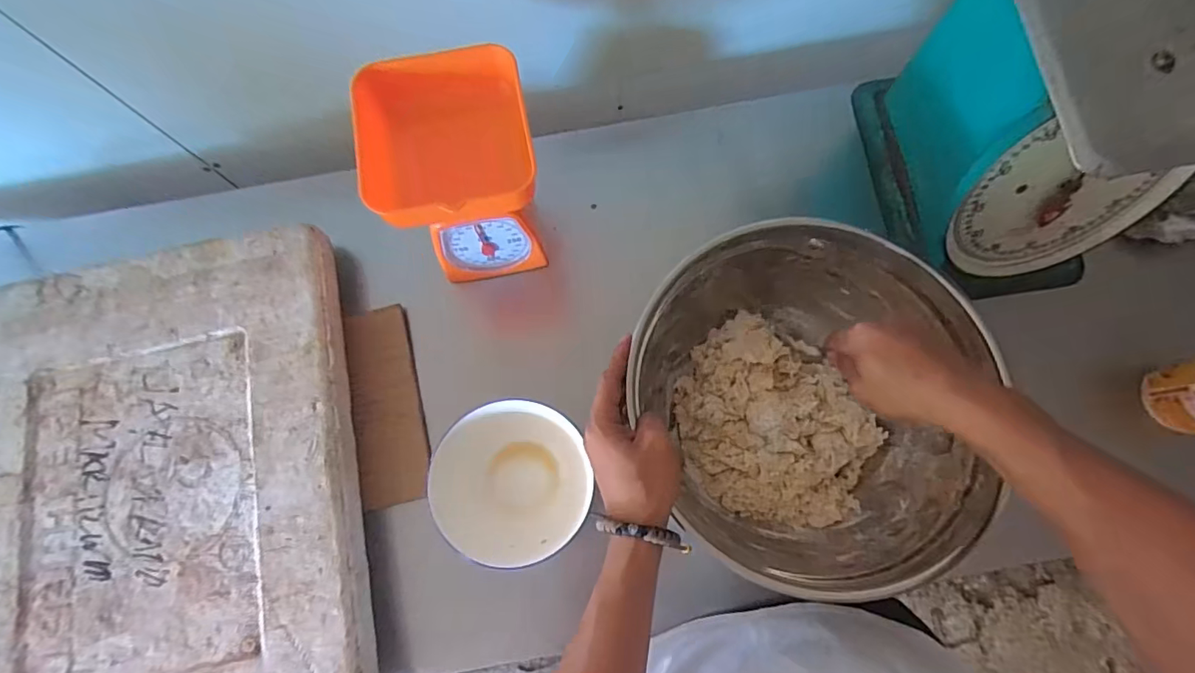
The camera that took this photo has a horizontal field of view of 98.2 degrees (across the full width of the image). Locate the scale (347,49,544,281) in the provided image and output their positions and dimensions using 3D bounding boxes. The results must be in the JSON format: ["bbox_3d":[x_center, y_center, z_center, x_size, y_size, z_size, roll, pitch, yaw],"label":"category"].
[{"bbox_3d":[-0.135,-0.168,0.544,0.143,0.193,0.146,-10,76,-1],"label":"scale"}]

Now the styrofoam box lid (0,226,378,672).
[{"bbox_3d":[-0.441,0.175,0.524,0.387,0.040,0.539,-13,76,-2],"label":"styrofoam box lid"}]

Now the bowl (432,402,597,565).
[{"bbox_3d":[-0.085,0.147,0.527,0.146,0.068,0.155,0,76,1],"label":"bowl"}]

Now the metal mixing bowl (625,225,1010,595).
[{"bbox_3d":[0.192,0.059,0.506,0.277,0.153,0.305,-36,78,-7],"label":"metal mixing bowl"}]

